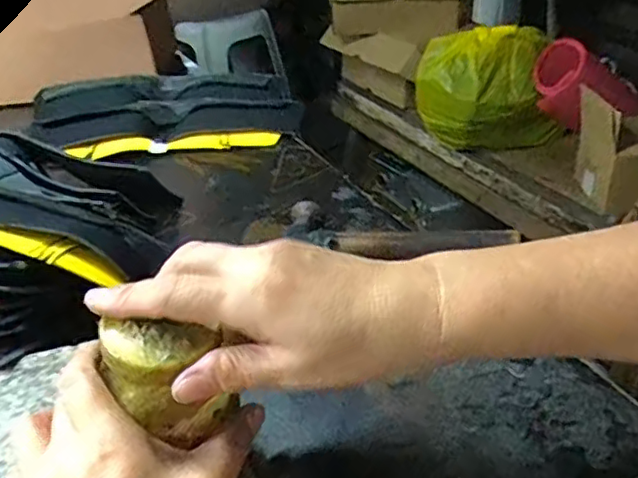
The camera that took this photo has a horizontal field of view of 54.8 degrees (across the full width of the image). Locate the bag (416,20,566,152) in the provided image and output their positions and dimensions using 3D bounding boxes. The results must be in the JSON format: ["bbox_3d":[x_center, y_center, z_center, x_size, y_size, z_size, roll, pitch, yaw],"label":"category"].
[{"bbox_3d":[0.303,-0.264,1.103,0.250,0.191,0.136,8,37,18],"label":"bag"}]

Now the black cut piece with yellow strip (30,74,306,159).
[{"bbox_3d":[-0.189,-0.154,0.737,0.329,0.042,0.155,-4,35,3],"label":"black cut piece with yellow strip"}]

